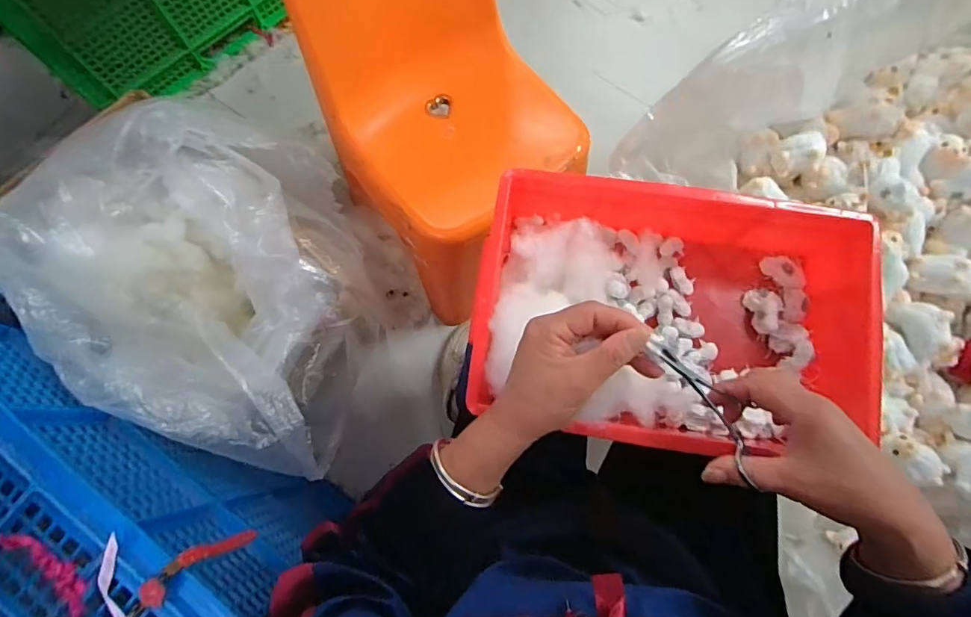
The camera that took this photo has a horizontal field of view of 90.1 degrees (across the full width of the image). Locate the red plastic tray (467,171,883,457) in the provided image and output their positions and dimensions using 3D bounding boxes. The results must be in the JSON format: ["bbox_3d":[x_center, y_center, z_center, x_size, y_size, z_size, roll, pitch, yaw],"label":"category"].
[{"bbox_3d":[0.180,0.006,0.488,0.361,0.095,0.245,9,75,2],"label":"red plastic tray"}]

